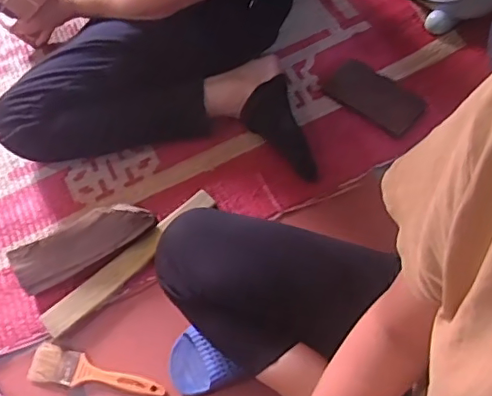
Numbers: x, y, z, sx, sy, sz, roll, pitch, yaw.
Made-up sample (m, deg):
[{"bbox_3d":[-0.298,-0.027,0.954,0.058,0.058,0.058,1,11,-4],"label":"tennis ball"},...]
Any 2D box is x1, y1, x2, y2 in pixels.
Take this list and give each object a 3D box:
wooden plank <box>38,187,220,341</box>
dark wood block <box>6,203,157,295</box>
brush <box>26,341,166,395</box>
[{"bbox_3d":[-0.157,0.089,0.791,0.279,0.030,0.034,-41,68,-16],"label":"wooden plank"},{"bbox_3d":[-0.225,0.061,0.777,0.201,0.053,0.058,-25,65,-9],"label":"dark wood block"},{"bbox_3d":[-0.197,0.230,0.742,0.181,0.016,0.046,9,64,8],"label":"brush"}]

